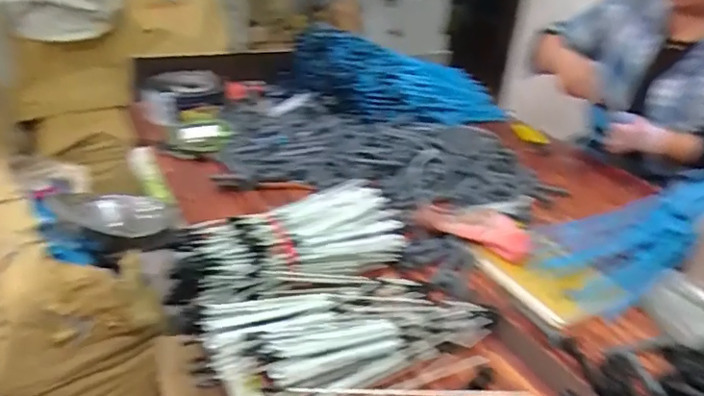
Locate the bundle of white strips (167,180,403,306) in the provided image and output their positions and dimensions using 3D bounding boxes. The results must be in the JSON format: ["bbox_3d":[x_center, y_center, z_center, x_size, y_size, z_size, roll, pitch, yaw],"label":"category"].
[{"bbox_3d":[-0.083,0.061,0.721,0.303,0.067,0.115,-13,33,-30],"label":"bundle of white strips"}]

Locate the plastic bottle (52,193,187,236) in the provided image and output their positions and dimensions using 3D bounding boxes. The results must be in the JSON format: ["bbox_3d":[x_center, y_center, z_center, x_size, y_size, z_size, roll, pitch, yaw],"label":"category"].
[{"bbox_3d":[-0.399,0.032,0.970,0.224,0.071,0.080,7,28,4],"label":"plastic bottle"}]

